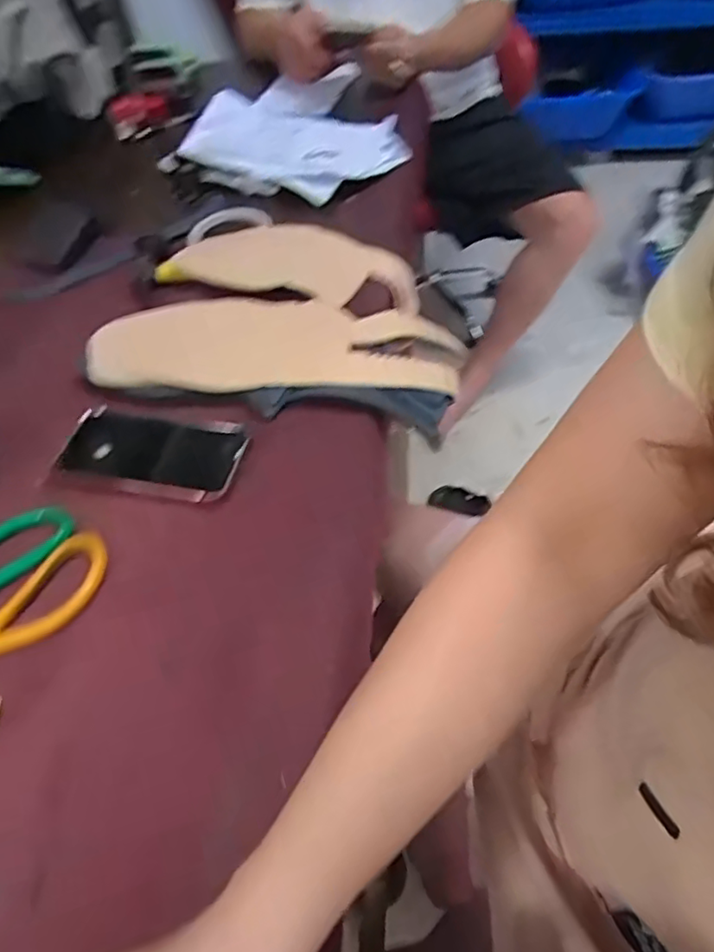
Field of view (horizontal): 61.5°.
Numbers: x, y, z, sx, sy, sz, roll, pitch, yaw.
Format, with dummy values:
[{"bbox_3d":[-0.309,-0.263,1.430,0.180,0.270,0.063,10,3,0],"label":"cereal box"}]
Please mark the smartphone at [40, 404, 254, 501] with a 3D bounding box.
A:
[{"bbox_3d":[-0.166,-0.021,0.486,0.146,0.010,0.089,3,50,8],"label":"smartphone"}]

